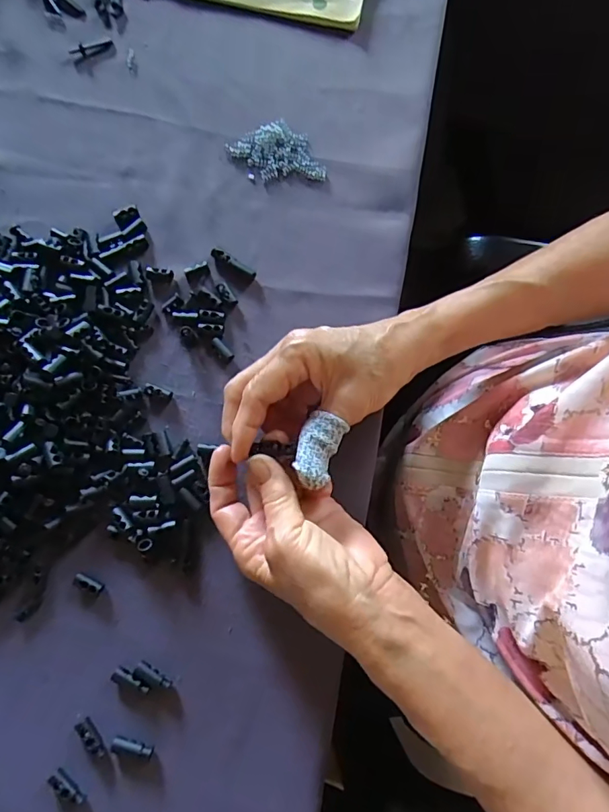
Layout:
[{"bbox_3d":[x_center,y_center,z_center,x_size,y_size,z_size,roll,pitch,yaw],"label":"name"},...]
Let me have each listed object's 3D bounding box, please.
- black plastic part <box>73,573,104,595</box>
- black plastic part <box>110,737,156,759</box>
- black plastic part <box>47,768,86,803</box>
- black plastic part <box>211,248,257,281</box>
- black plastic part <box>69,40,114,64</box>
[{"bbox_3d":[-0.139,0.114,0.307,0.019,0.004,0.008,24,80,4],"label":"black plastic part"},{"bbox_3d":[-0.105,0.209,0.293,0.026,0.004,0.008,14,79,2],"label":"black plastic part"},{"bbox_3d":[-0.142,0.230,0.289,0.024,0.008,0.010,39,81,7],"label":"black plastic part"},{"bbox_3d":[-0.053,-0.104,0.352,0.036,0.005,0.009,32,80,5],"label":"black plastic part"},{"bbox_3d":[-0.170,-0.285,0.382,0.034,0.005,0.011,-25,80,-5],"label":"black plastic part"}]

